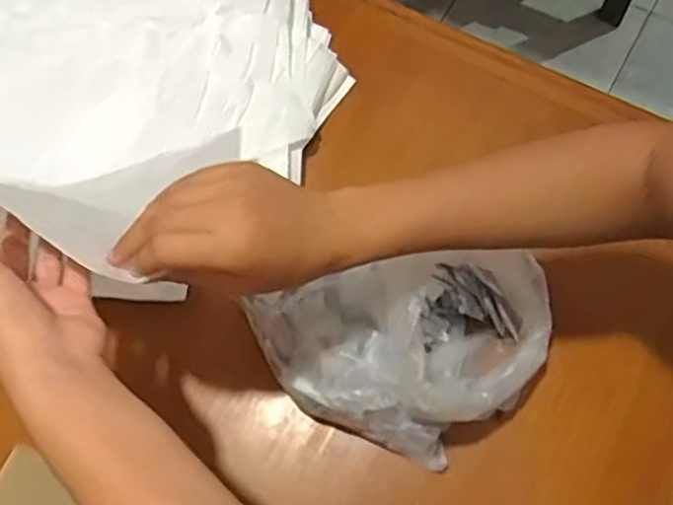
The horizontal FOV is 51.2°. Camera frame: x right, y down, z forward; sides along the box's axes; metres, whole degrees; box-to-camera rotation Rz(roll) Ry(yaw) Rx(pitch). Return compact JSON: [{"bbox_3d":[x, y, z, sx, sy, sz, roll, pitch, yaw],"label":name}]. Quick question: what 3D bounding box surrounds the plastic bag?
[{"bbox_3d":[0.056,0.066,0.523,0.220,0.107,0.165,-15,69,-3],"label":"plastic bag"}]

